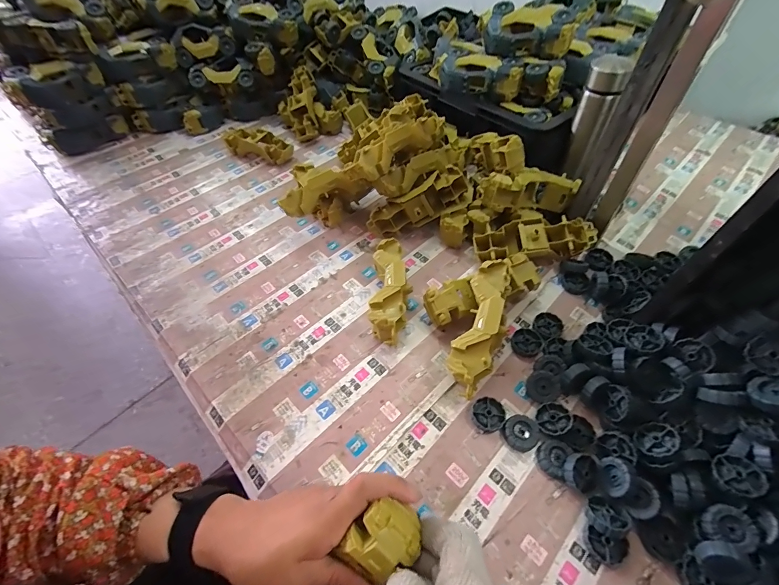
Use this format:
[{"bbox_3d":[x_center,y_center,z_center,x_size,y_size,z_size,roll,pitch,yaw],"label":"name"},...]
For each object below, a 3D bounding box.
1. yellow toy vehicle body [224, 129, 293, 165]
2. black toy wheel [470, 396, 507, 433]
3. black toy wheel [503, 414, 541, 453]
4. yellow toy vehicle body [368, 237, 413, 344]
[{"bbox_3d":[-0.300,-0.334,0.798,0.173,0.049,0.060,23,56,21],"label":"yellow toy vehicle body"},{"bbox_3d":[0.116,0.144,0.414,0.037,0.013,0.037,-1,53,2],"label":"black toy wheel"},{"bbox_3d":[0.151,0.162,0.403,0.040,0.013,0.036,-22,56,-13],"label":"black toy wheel"},{"bbox_3d":[0.003,-0.003,0.508,0.054,0.057,0.171,0,51,4],"label":"yellow toy vehicle body"}]

